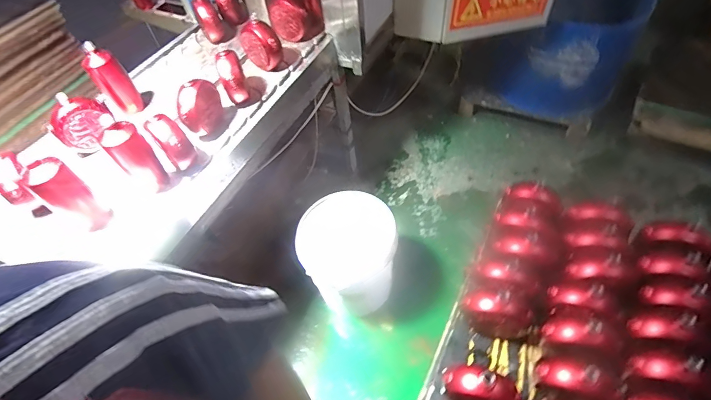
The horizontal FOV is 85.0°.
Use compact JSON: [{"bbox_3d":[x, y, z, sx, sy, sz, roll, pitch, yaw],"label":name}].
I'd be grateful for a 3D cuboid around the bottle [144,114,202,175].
[{"bbox_3d":[-0.423,-0.126,0.922,0.062,0.155,0.098,-39,62,-20],"label":"bottle"}]

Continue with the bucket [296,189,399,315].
[{"bbox_3d":[-0.013,0.200,1.375,0.316,0.377,0.298,-2,57,3],"label":"bucket"}]

